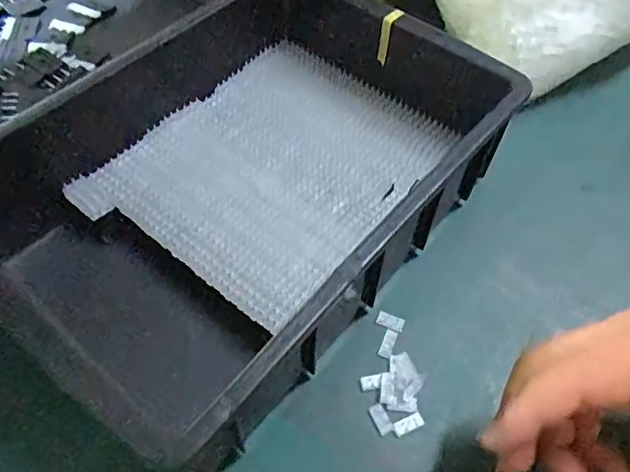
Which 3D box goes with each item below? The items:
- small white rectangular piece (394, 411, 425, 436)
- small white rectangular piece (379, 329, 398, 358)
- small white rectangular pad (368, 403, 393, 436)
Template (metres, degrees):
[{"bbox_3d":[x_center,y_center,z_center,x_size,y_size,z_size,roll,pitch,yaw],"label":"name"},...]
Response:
[{"bbox_3d":[0.049,0.098,0.294,0.016,0.004,0.007,-20,58,-18],"label":"small white rectangular piece"},{"bbox_3d":[0.042,0.061,0.320,0.007,0.004,0.017,20,56,10],"label":"small white rectangular piece"},{"bbox_3d":[0.035,0.096,0.295,0.008,0.004,0.015,-20,58,-17],"label":"small white rectangular pad"}]

